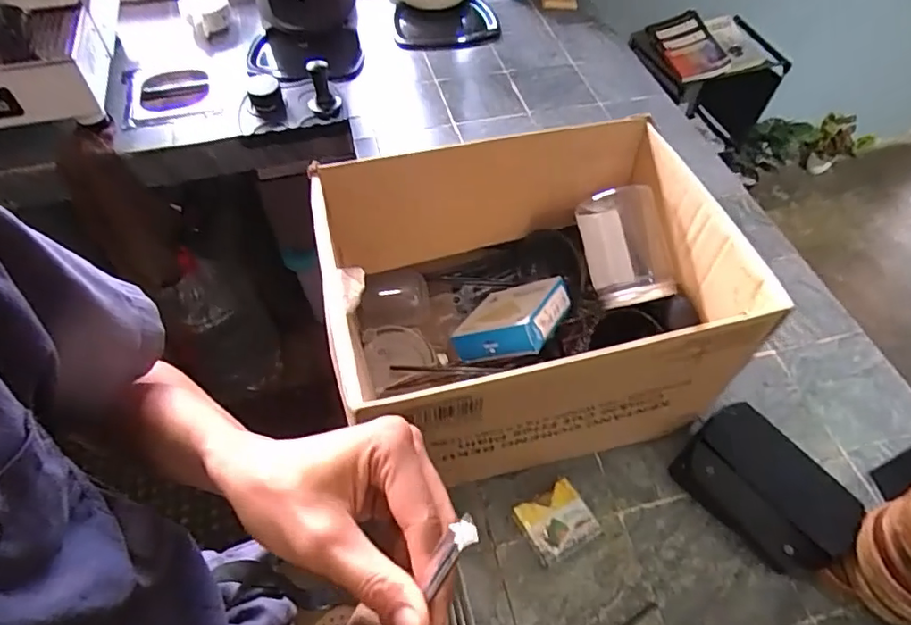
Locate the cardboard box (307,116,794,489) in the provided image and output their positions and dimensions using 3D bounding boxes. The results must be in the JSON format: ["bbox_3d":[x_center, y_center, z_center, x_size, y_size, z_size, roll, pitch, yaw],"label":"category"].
[{"bbox_3d":[0.083,0.000,0.637,0.382,0.257,0.296,-11,55,-9],"label":"cardboard box"}]

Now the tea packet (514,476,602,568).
[{"bbox_3d":[0.108,0.230,0.604,0.072,0.033,0.066,-24,58,-18],"label":"tea packet"}]

